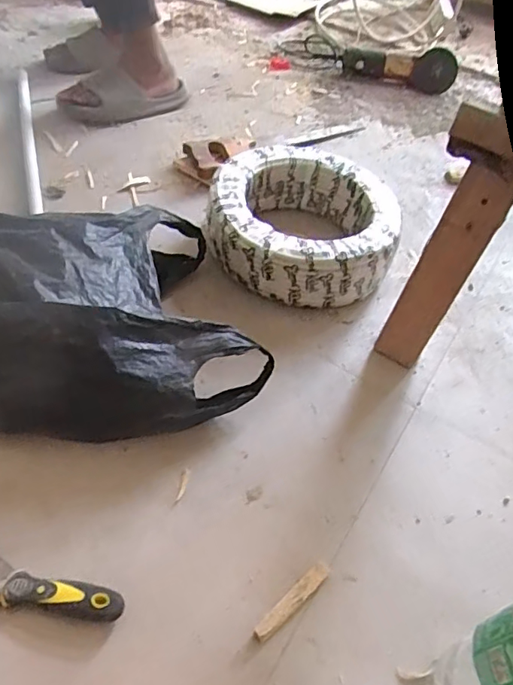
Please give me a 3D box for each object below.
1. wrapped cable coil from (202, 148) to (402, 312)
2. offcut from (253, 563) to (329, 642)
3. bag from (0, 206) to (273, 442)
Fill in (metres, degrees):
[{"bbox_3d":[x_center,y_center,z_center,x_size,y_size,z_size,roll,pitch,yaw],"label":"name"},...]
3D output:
[{"bbox_3d":[0.069,-0.174,0.805,0.265,0.105,0.267,3,49,-4],"label":"wrapped cable coil"},{"bbox_3d":[0.034,0.242,0.492,0.088,0.012,0.016,-34,60,-30],"label":"offcut"},{"bbox_3d":[-0.195,-0.042,0.636,0.377,0.139,0.312,-6,50,-11],"label":"bag"}]

